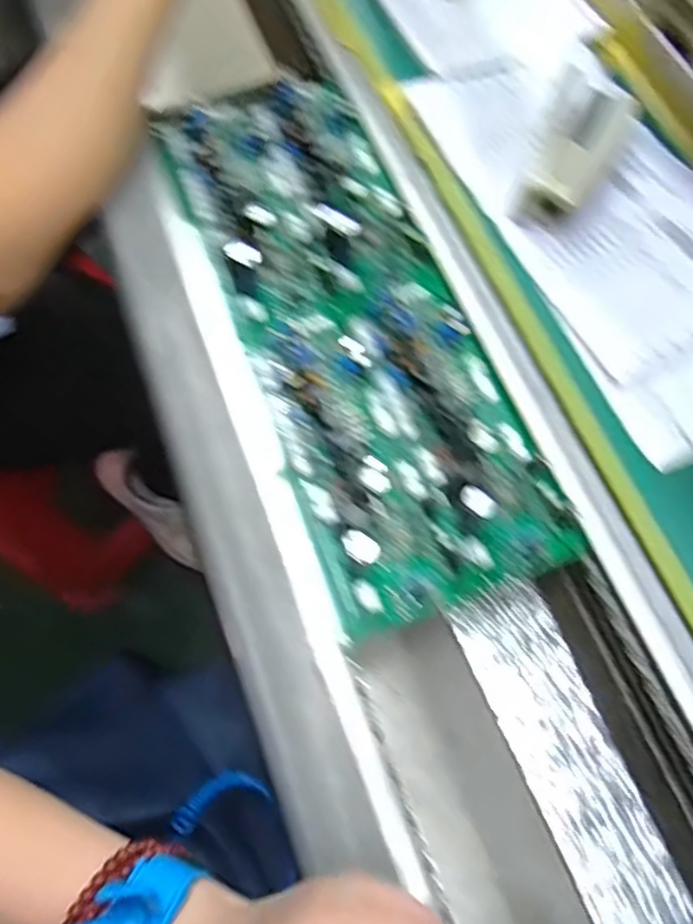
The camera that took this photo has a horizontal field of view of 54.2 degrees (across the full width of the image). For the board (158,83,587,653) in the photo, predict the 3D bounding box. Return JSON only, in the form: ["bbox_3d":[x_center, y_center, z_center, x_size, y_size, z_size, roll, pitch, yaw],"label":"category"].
[{"bbox_3d":[0.000,-0.087,0.376,0.128,0.028,0.342,-20,70,-6],"label":"board"}]

